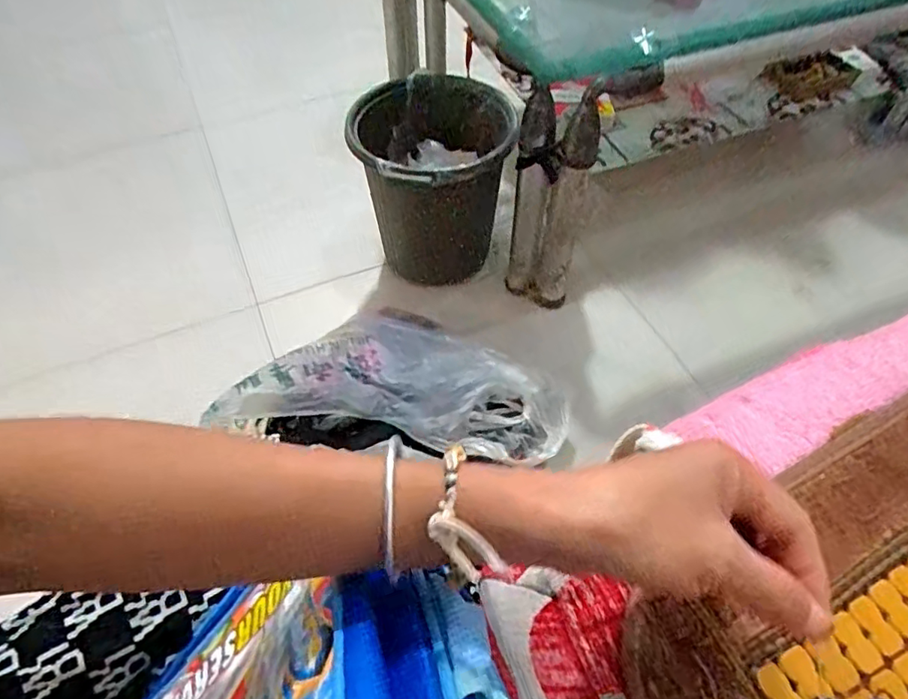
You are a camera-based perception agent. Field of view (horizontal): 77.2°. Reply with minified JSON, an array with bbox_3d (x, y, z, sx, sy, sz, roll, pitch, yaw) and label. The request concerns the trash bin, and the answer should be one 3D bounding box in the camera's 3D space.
[{"bbox_3d":[-0.039,-0.247,0.902,0.208,0.265,0.208,-14,52,-11],"label":"trash bin"}]

